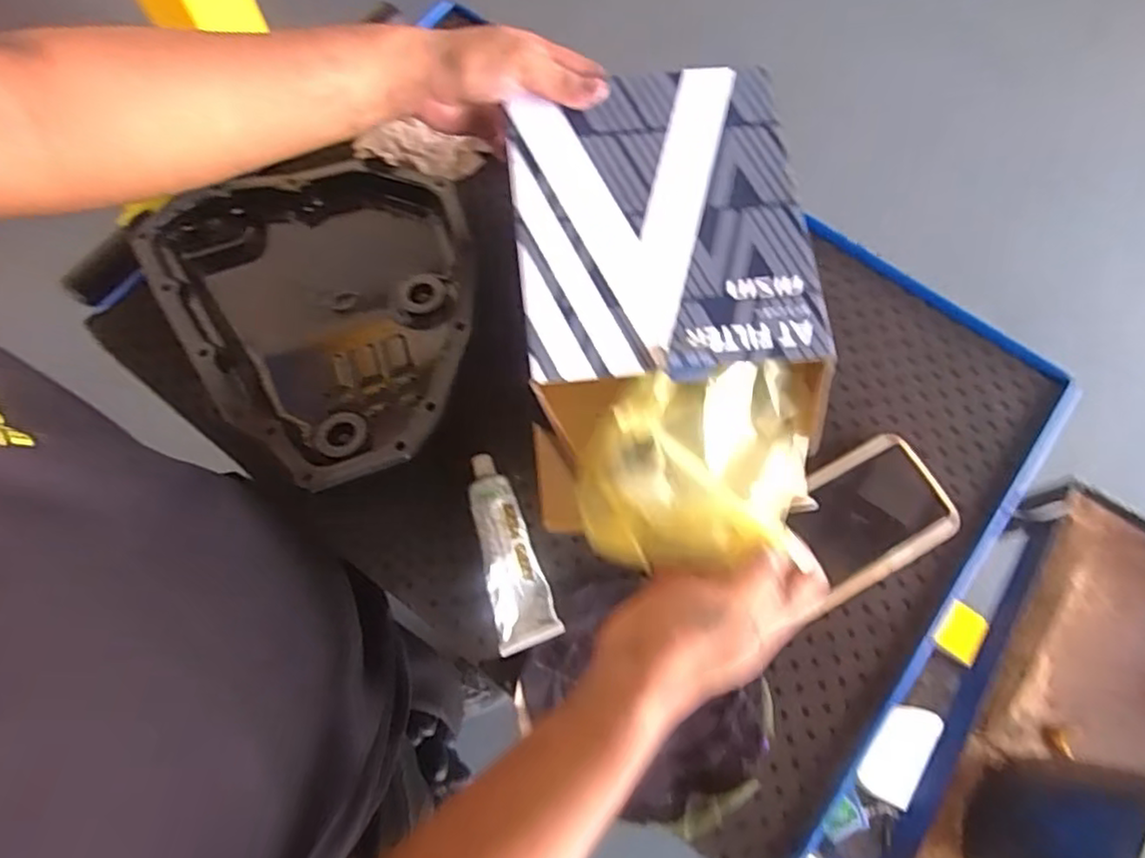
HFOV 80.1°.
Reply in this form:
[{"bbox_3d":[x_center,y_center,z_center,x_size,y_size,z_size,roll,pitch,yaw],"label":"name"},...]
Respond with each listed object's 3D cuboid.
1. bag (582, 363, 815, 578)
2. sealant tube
[{"bbox_3d":[0.078,0.022,0.430,0.142,0.052,0.124,0,71,-1],"label":"bag"},{"bbox_3d":[-0.051,0.090,0.497,0.043,0.026,0.139,-20,72,-8],"label":"sealant tube"}]

